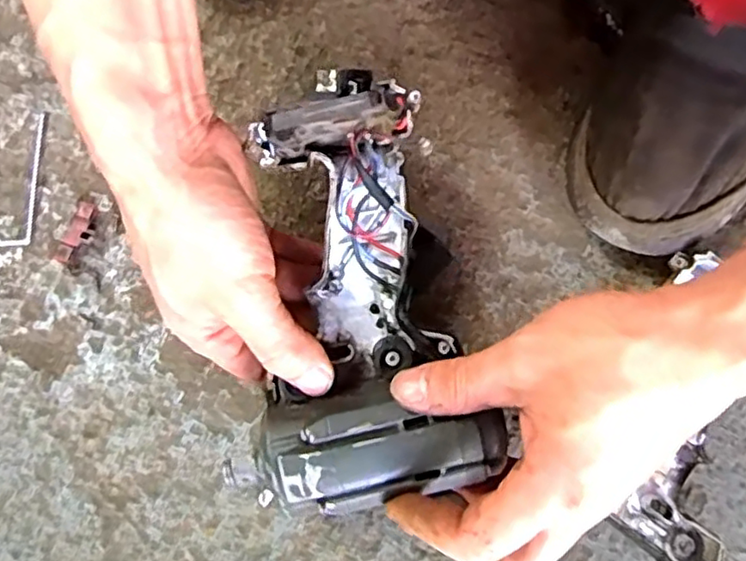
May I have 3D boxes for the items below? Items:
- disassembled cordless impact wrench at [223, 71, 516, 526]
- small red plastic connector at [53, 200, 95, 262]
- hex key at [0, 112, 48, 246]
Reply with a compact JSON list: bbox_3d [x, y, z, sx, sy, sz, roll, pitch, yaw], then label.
[{"bbox_3d":[-0.001,0.005,0.319,0.119,0.062,0.197,-1,88,0],"label":"disassembled cordless impact wrench"},{"bbox_3d":[-0.178,-0.029,0.394,0.015,0.007,0.039,21,77,6],"label":"small red plastic connector"},{"bbox_3d":[-0.214,-0.063,0.403,0.019,0.004,0.087,2,76,1],"label":"hex key"}]

